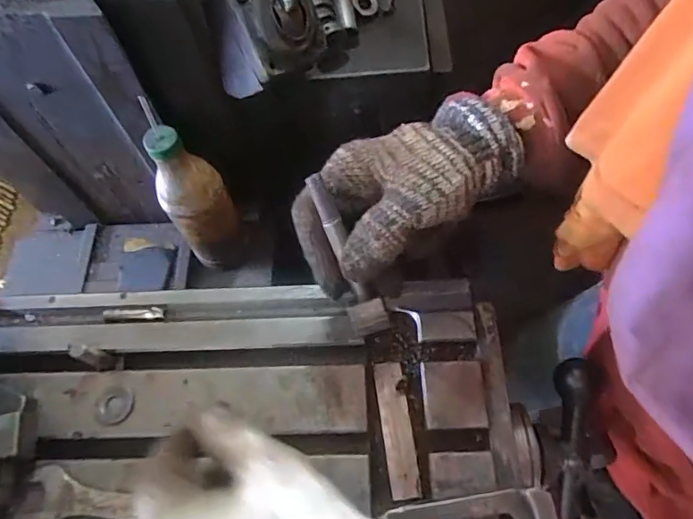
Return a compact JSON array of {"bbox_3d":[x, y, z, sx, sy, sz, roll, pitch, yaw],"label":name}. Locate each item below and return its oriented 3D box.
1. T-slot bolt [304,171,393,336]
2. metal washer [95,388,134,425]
[{"bbox_3d":[0.000,0.000,0.326,0.023,0.113,0.018,-26,20,-10],"label":"T-slot bolt"},{"bbox_3d":[-0.176,0.111,0.388,0.029,0.005,0.027,-1,63,2],"label":"metal washer"}]

